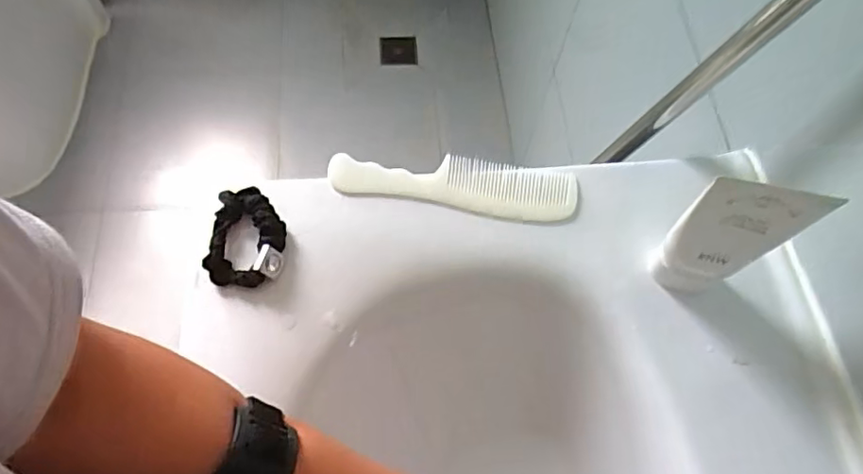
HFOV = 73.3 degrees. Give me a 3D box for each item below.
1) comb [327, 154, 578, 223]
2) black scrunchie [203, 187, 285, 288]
[{"bbox_3d":[0.018,-0.047,0.504,0.212,0.010,0.052,6,66,0],"label":"comb"},{"bbox_3d":[-0.147,0.001,0.466,0.057,0.021,0.079,6,66,0],"label":"black scrunchie"}]

